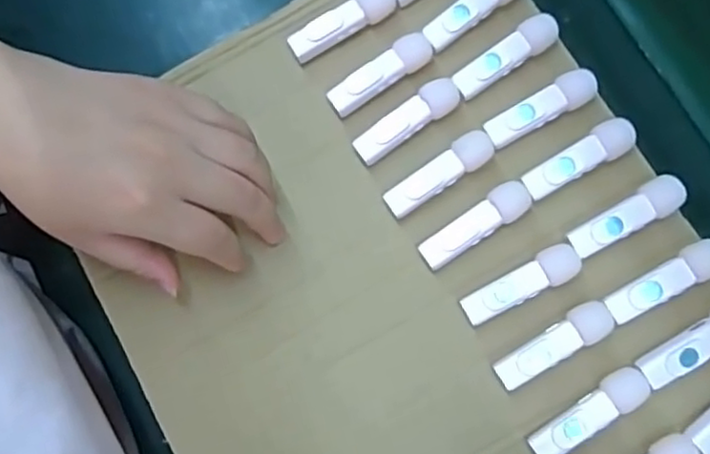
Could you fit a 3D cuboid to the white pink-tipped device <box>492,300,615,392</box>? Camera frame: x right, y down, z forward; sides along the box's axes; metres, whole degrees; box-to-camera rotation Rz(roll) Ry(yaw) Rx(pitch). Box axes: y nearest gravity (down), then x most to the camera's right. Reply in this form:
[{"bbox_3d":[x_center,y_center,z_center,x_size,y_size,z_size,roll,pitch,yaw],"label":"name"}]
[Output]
[{"bbox_3d":[0.101,0.061,0.342,0.064,0.014,0.019,-28,78,-5],"label":"white pink-tipped device"}]

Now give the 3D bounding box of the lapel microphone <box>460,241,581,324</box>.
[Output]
[{"bbox_3d":[0.086,0.030,0.347,0.063,0.014,0.019,-25,78,-4],"label":"lapel microphone"}]

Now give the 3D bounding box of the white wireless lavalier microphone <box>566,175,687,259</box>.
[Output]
[{"bbox_3d":[0.142,-0.004,0.350,0.062,0.019,0.019,-30,78,-5],"label":"white wireless lavalier microphone"}]

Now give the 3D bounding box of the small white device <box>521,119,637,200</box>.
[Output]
[{"bbox_3d":[0.120,-0.035,0.357,0.063,0.017,0.018,-30,78,-5],"label":"small white device"}]

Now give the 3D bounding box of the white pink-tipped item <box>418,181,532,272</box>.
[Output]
[{"bbox_3d":[0.064,-0.001,0.355,0.064,0.012,0.019,-32,79,-6],"label":"white pink-tipped item"}]

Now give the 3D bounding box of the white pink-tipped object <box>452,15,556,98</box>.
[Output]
[{"bbox_3d":[0.084,-0.095,0.367,0.063,0.011,0.017,-34,79,-6],"label":"white pink-tipped object"}]

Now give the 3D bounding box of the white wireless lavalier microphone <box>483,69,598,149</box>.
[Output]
[{"bbox_3d":[0.101,-0.064,0.360,0.064,0.011,0.018,-27,78,-5],"label":"white wireless lavalier microphone"}]

